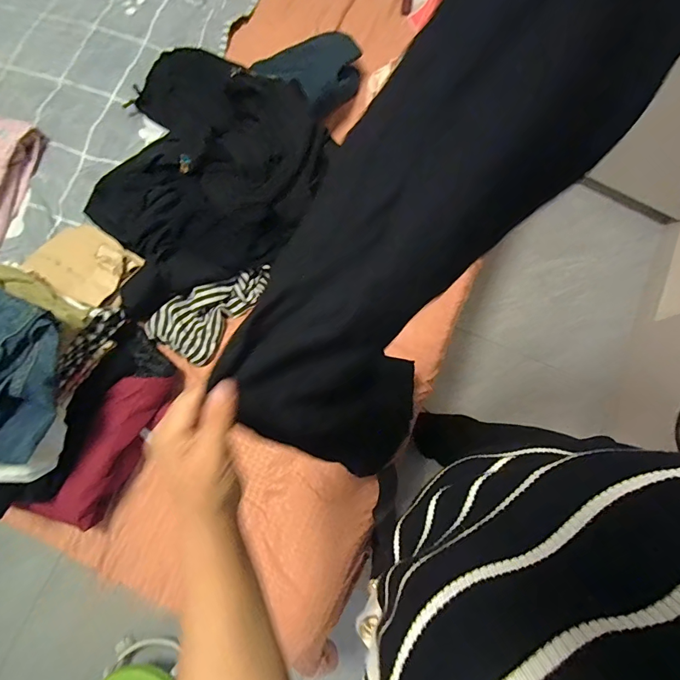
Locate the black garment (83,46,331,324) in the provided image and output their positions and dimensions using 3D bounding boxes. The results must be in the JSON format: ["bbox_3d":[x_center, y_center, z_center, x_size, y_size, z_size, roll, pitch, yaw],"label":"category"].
[{"bbox_3d":[-0.324,-0.400,0.860,0.482,0.138,0.558,-31,78,-6],"label":"black garment"}]

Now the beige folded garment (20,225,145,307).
[{"bbox_3d":[-0.490,-0.147,0.788,0.205,0.054,0.139,33,81,8],"label":"beige folded garment"}]

